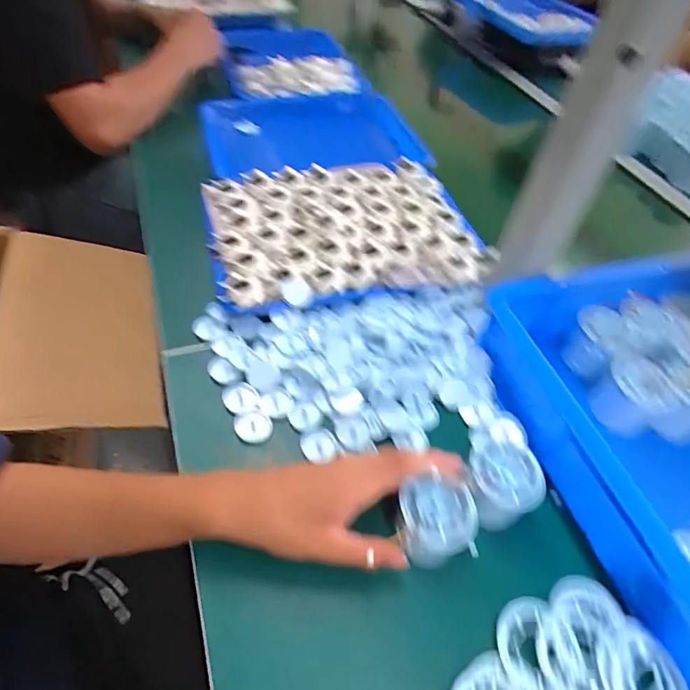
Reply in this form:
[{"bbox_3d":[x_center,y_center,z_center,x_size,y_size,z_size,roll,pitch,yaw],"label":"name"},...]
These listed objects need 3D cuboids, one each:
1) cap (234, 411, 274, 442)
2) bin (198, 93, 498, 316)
[{"bbox_3d":[-0.085,0.075,0.434,0.037,0.004,0.030,15,55,10],"label":"cap"},{"bbox_3d":[-0.027,-0.227,0.705,0.343,0.102,0.511,-6,50,-12],"label":"bin"}]

